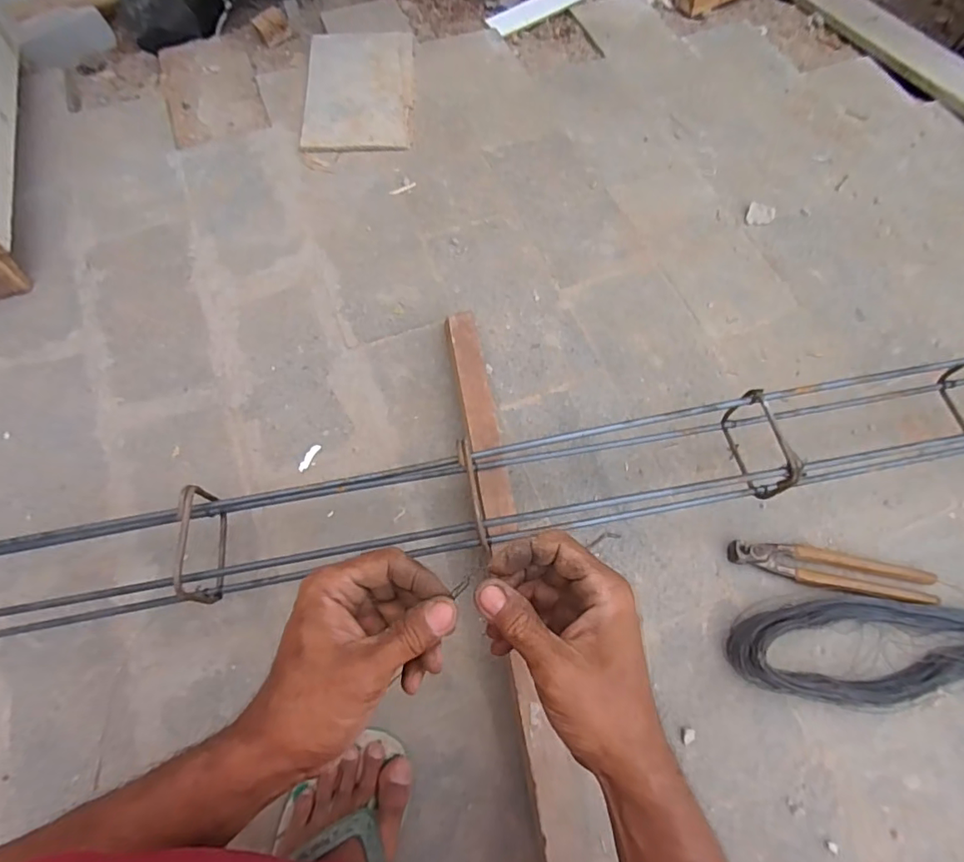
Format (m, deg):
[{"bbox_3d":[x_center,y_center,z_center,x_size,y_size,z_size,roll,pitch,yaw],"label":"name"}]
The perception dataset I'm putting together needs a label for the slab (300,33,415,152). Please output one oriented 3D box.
[{"bbox_3d":[-0.208,-0.586,0.876,0.179,0.013,0.298,-2,67,-2],"label":"slab"}]

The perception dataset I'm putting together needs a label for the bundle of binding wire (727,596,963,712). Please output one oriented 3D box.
[{"bbox_3d":[0.476,0.222,0.522,0.438,0.051,0.105,0,67,-1],"label":"bundle of binding wire"}]

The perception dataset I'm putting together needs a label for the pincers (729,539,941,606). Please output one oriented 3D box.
[{"bbox_3d":[0.379,0.150,0.564,0.208,0.025,0.043,12,68,4],"label":"pincers"}]

